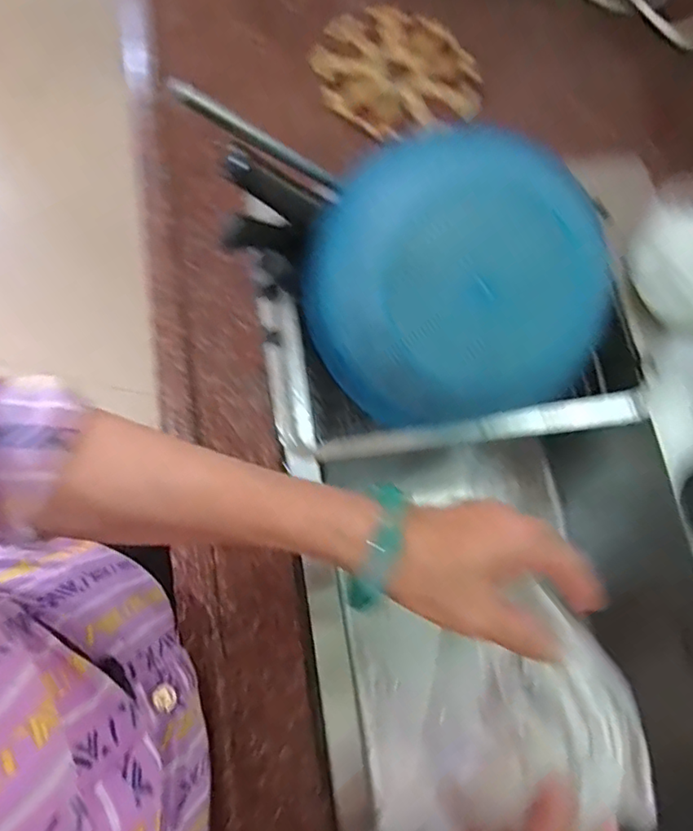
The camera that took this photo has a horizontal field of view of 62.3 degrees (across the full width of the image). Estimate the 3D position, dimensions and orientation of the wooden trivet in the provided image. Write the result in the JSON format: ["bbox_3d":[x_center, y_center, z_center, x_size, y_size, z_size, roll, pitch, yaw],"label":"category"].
[{"bbox_3d":[0.048,-0.352,0.585,0.156,0.022,0.150,1,76,-4],"label":"wooden trivet"}]

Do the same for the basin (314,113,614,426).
[{"bbox_3d":[0.094,-0.101,0.456,0.246,0.087,0.230,-5,113,10],"label":"basin"}]

